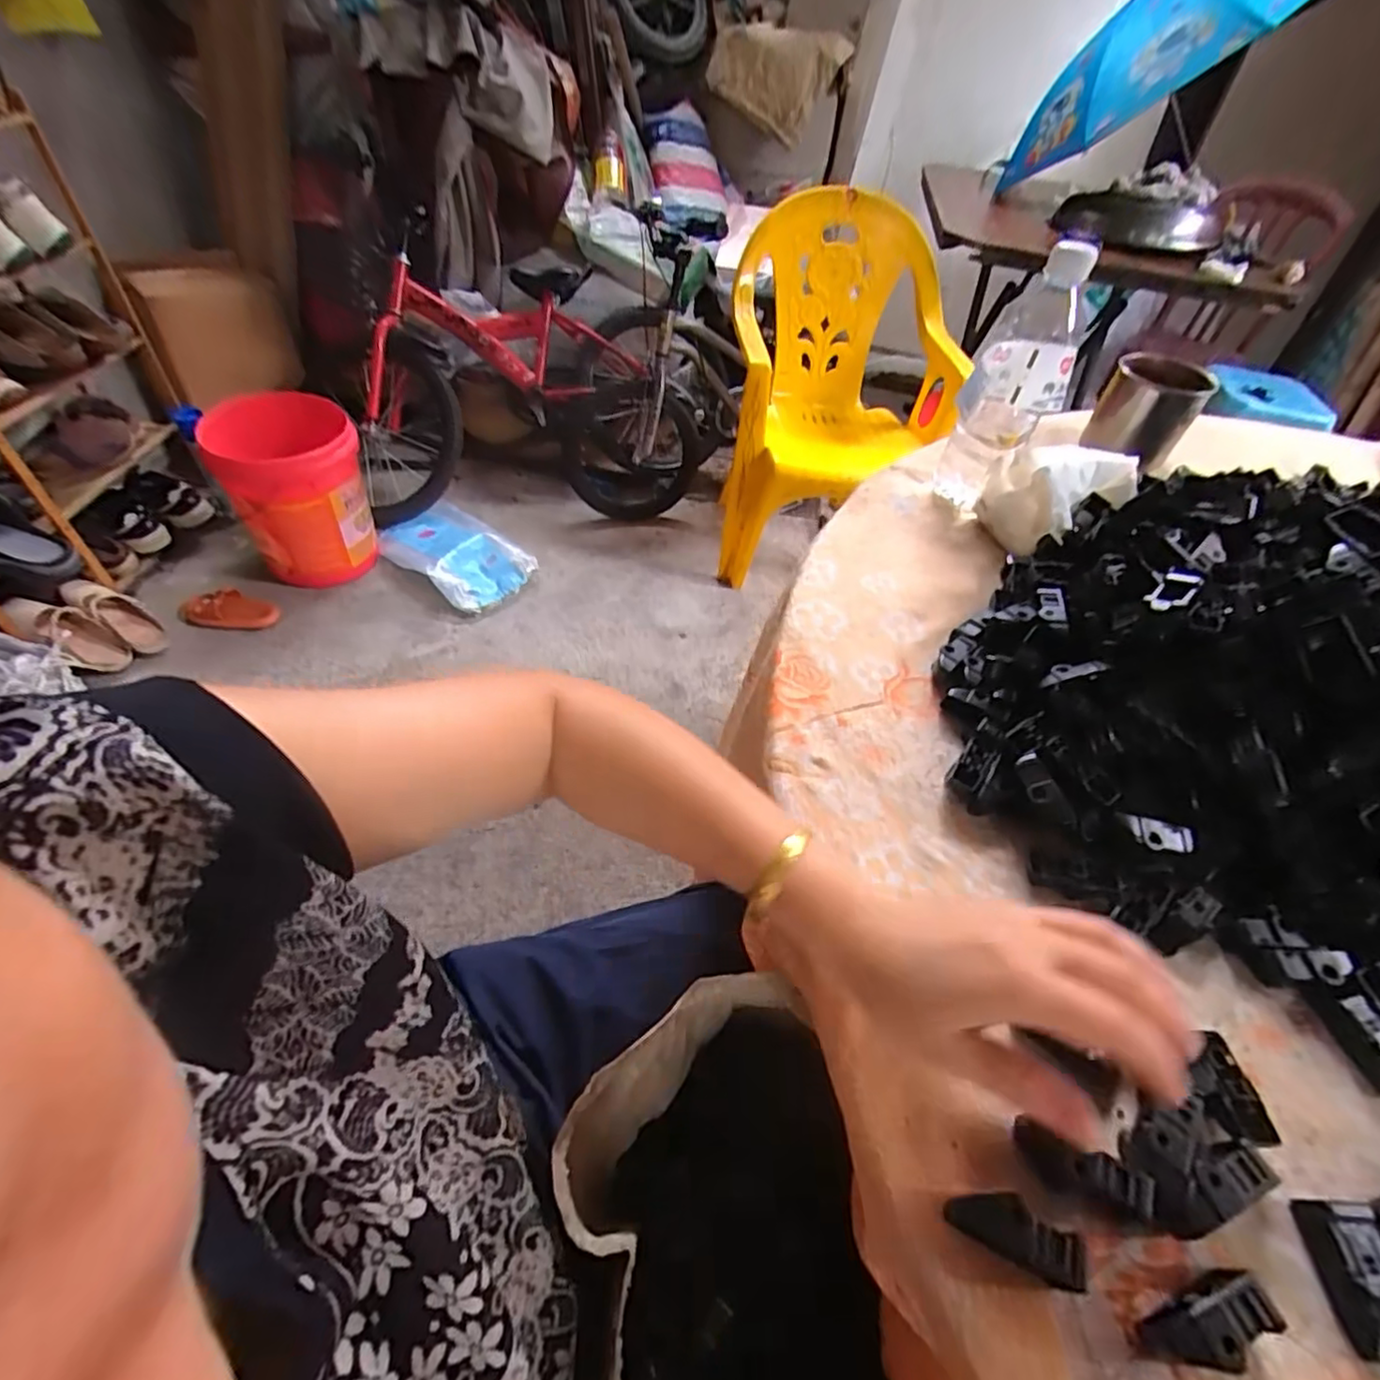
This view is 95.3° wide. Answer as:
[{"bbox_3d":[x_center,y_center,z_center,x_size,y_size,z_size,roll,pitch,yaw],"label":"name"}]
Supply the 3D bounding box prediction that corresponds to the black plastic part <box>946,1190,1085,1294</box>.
[{"bbox_3d":[0.131,0.218,0.253,0.048,0.027,0.020,19,50,12],"label":"black plastic part"}]

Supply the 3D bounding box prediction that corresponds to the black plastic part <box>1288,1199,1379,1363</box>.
[{"bbox_3d":[0.272,0.239,0.256,0.027,0.016,0.048,5,49,-1],"label":"black plastic part"}]

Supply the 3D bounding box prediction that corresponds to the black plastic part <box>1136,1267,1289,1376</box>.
[{"bbox_3d":[0.198,0.240,0.238,0.047,0.022,0.025,-4,50,-8],"label":"black plastic part"}]

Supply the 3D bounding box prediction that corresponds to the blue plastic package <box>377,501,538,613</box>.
[{"bbox_3d":[-0.610,-0.347,1.636,0.363,0.078,0.250,34,55,22],"label":"blue plastic package"}]

